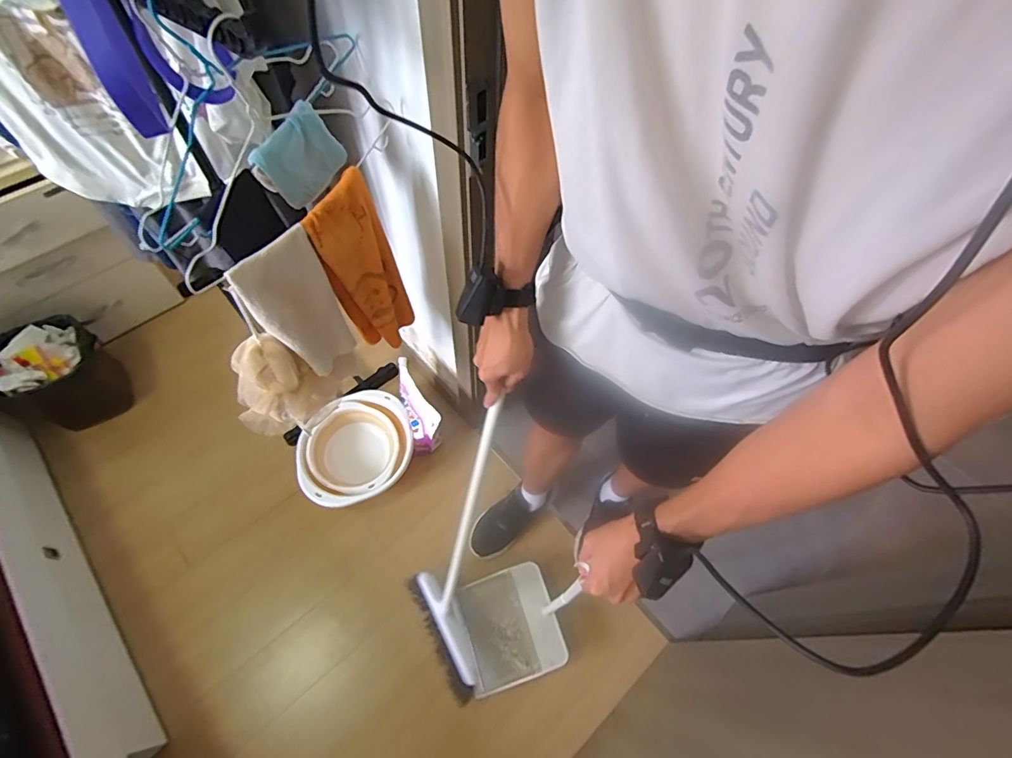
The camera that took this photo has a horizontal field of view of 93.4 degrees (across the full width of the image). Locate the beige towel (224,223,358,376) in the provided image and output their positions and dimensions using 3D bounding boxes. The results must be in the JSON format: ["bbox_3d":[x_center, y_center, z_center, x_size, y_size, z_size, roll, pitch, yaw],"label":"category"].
[{"bbox_3d":[-0.320,-0.106,0.751,0.060,0.236,0.125,29,62,13],"label":"beige towel"}]

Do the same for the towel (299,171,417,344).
[{"bbox_3d":[-0.245,-0.181,0.854,0.039,0.369,0.149,28,62,13],"label":"towel"}]

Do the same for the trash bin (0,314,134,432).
[{"bbox_3d":[-1.226,-0.024,1.318,0.215,0.237,0.240,28,62,13],"label":"trash bin"}]

